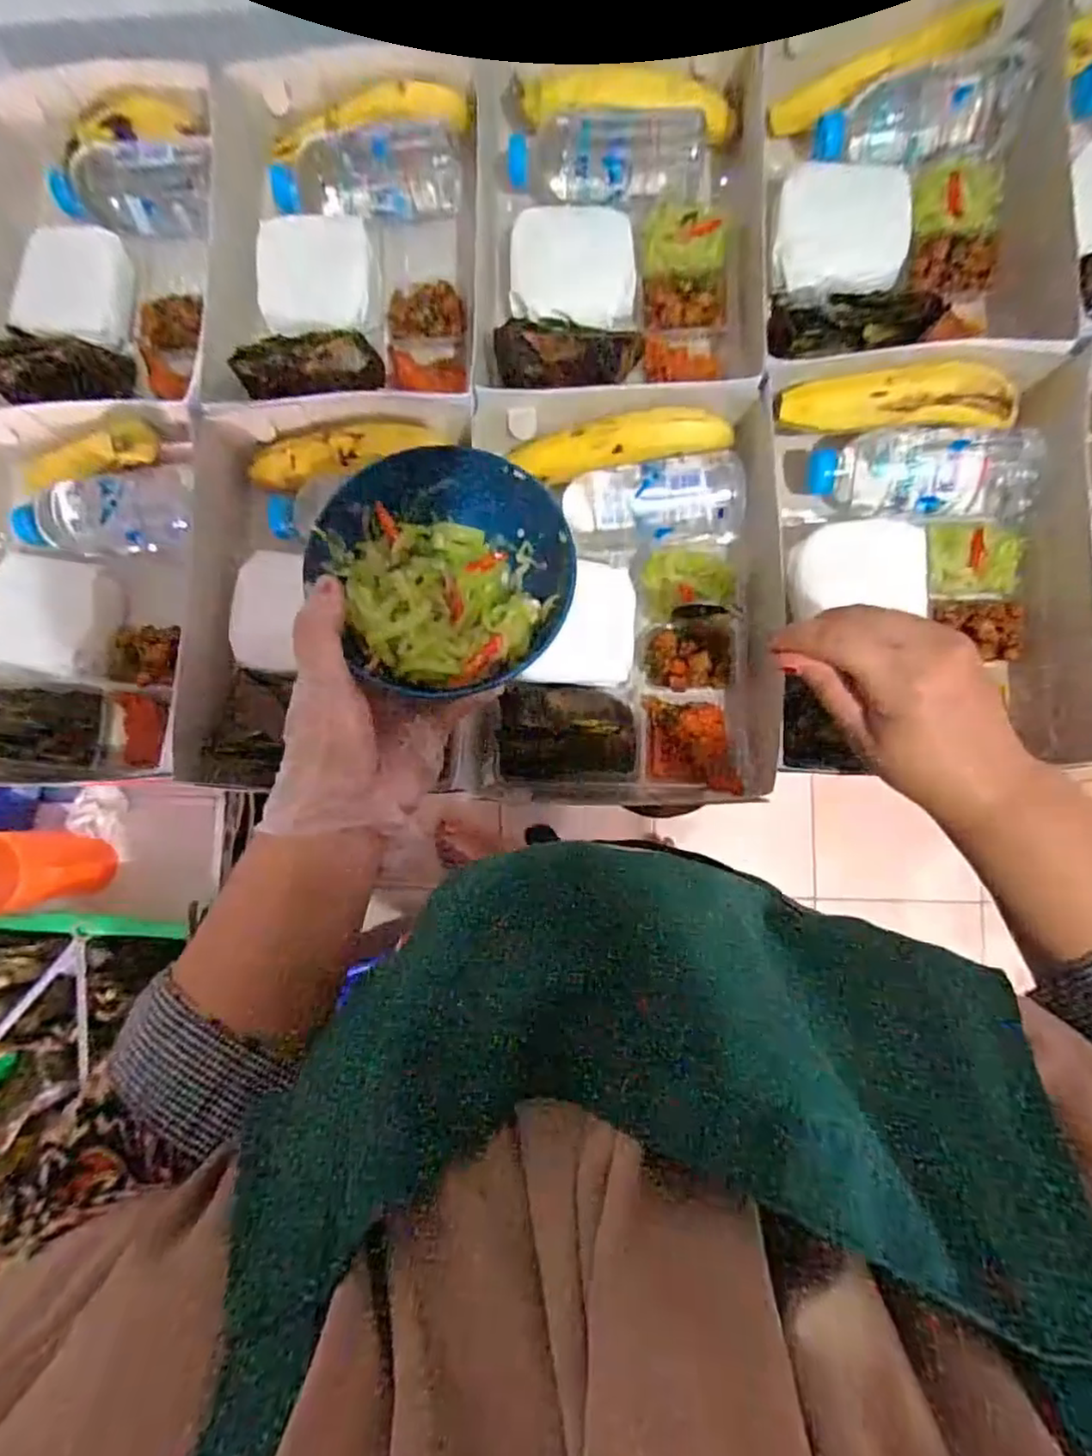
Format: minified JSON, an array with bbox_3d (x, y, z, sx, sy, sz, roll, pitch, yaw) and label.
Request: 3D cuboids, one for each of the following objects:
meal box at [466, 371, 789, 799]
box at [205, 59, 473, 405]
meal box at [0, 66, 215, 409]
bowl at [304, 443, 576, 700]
[{"bbox_3d":[0.058,-0.093,0.479,0.216,0.057,0.289,1,85,5],"label":"meal box"},{"bbox_3d":[-0.162,-0.378,0.513,0.201,0.080,0.275,-2,85,4],"label":"box"},{"bbox_3d":[-0.357,-0.390,0.530,0.214,0.076,0.299,0,85,4],"label":"meal box"},{"bbox_3d":[-0.051,-0.086,0.362,0.124,0.053,0.132,0,85,4],"label":"bowl"}]

